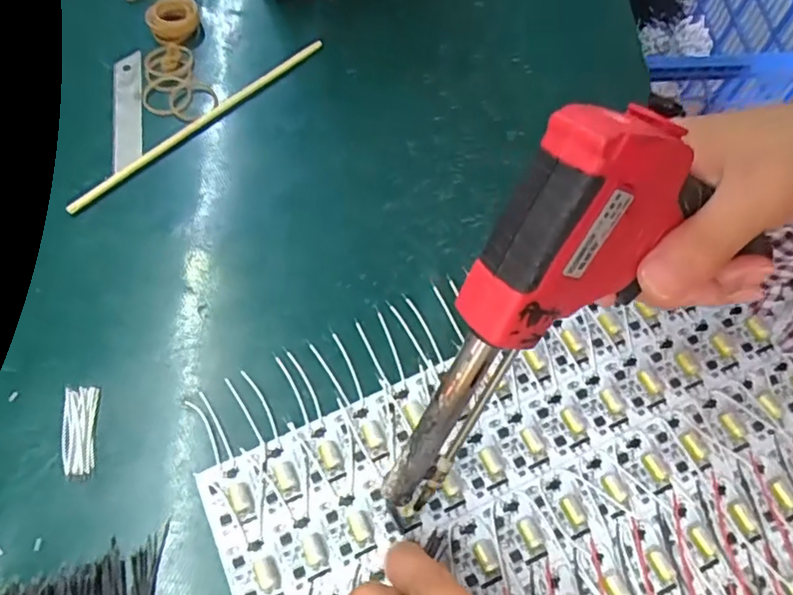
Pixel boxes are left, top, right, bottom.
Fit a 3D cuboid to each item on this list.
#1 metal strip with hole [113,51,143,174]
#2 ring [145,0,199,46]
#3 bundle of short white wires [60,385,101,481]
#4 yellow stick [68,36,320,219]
[{"bbox_3d":[-0.173,-0.120,0.387,0.018,0.004,0.092,-7,68,-6],"label":"metal strip with hole"},{"bbox_3d":[-0.153,-0.193,0.413,0.034,0.011,0.041,-15,64,-7],"label":"ring"},{"bbox_3d":[-0.155,0.065,0.295,0.017,0.004,0.045,-6,64,-3],"label":"bundle of short white wires"},{"bbox_3d":[-0.123,-0.112,0.386,0.196,0.007,0.009,-40,70,-18],"label":"yellow stick"}]

